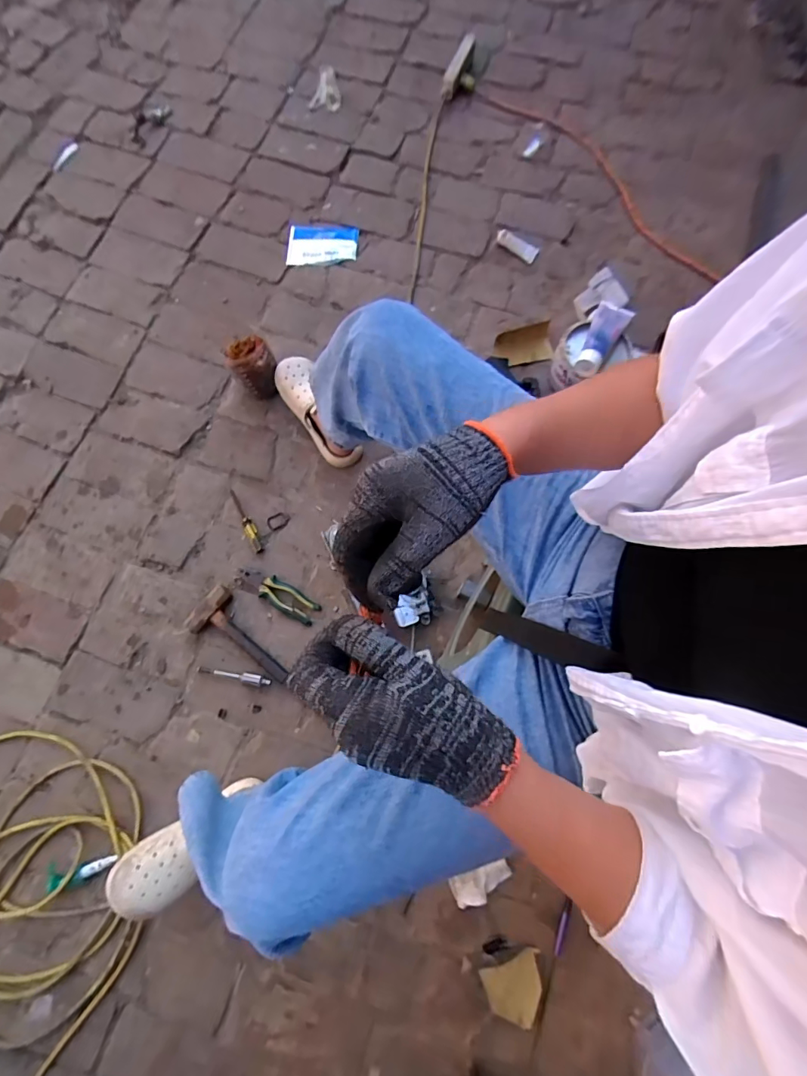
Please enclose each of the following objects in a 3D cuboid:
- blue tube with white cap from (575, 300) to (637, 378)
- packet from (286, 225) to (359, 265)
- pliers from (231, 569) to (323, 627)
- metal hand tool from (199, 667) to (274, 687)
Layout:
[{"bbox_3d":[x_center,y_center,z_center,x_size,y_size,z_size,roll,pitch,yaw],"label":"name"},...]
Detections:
[{"bbox_3d":[0.414,-0.421,0.942,0.072,0.050,0.193,28,77,6],"label":"blue tube with white cap"},{"bbox_3d":[-0.204,-0.729,1.131,0.178,0.018,0.102,1,76,2],"label":"packet"},{"bbox_3d":[-0.263,0.112,0.938,0.187,0.018,0.053,27,78,8],"label":"pliers"},{"bbox_3d":[-0.331,0.266,0.893,0.146,0.020,0.022,12,76,4],"label":"metal hand tool"}]

